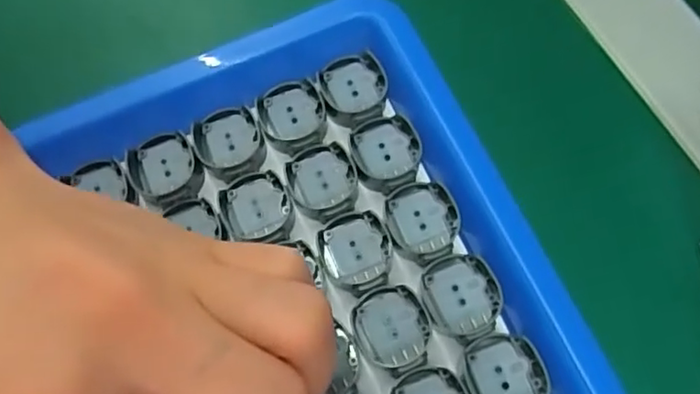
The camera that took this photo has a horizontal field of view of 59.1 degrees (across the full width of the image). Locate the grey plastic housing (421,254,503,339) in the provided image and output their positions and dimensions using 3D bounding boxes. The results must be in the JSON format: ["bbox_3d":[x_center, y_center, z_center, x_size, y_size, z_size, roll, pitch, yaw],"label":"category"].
[{"bbox_3d":[0.038,0.033,0.208,0.025,0.004,0.027,-21,71,-5],"label":"grey plastic housing"}]

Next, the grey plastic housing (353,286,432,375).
[{"bbox_3d":[0.014,0.044,0.206,0.025,0.006,0.027,-12,71,-2],"label":"grey plastic housing"}]

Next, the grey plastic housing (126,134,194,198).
[{"bbox_3d":[-0.071,-0.011,0.233,0.025,0.006,0.021,-27,72,-7],"label":"grey plastic housing"}]

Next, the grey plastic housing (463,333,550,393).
[{"bbox_3d":[0.050,0.058,0.197,0.024,0.005,0.026,-20,71,-4],"label":"grey plastic housing"}]

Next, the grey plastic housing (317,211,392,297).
[{"bbox_3d":[0.002,0.019,0.216,0.025,0.008,0.028,-25,72,-6],"label":"grey plastic housing"}]

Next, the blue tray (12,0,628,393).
[{"bbox_3d":[-0.018,0.047,0.202,0.173,0.025,0.217,-23,71,-5],"label":"blue tray"}]

